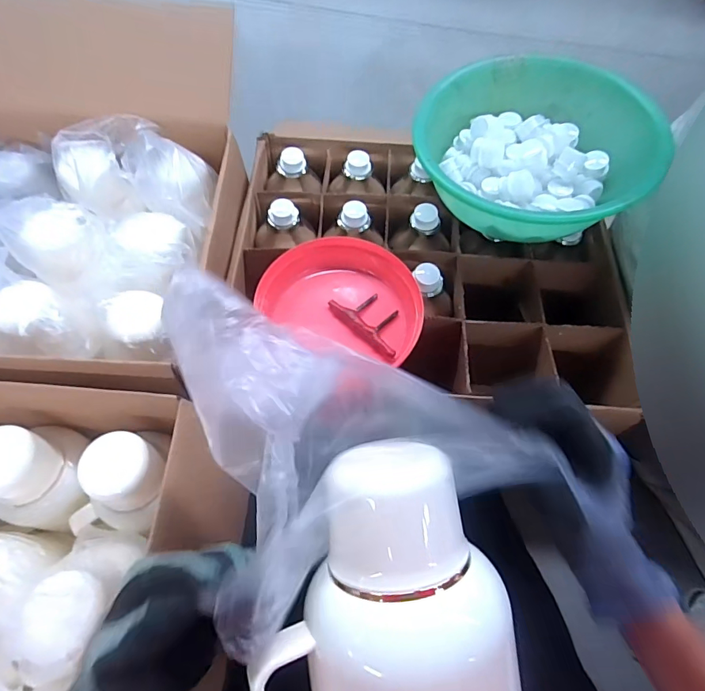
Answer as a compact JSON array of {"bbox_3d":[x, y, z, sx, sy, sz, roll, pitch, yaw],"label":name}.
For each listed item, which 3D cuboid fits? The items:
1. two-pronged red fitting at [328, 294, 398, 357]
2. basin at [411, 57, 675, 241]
[{"bbox_3d":[0.030,-0.039,0.640,0.119,0.015,0.064,42,69,16],"label":"two-pronged red fitting"},{"bbox_3d":[0.288,-0.312,0.682,0.350,0.109,0.326,1,64,-2],"label":"basin"}]

